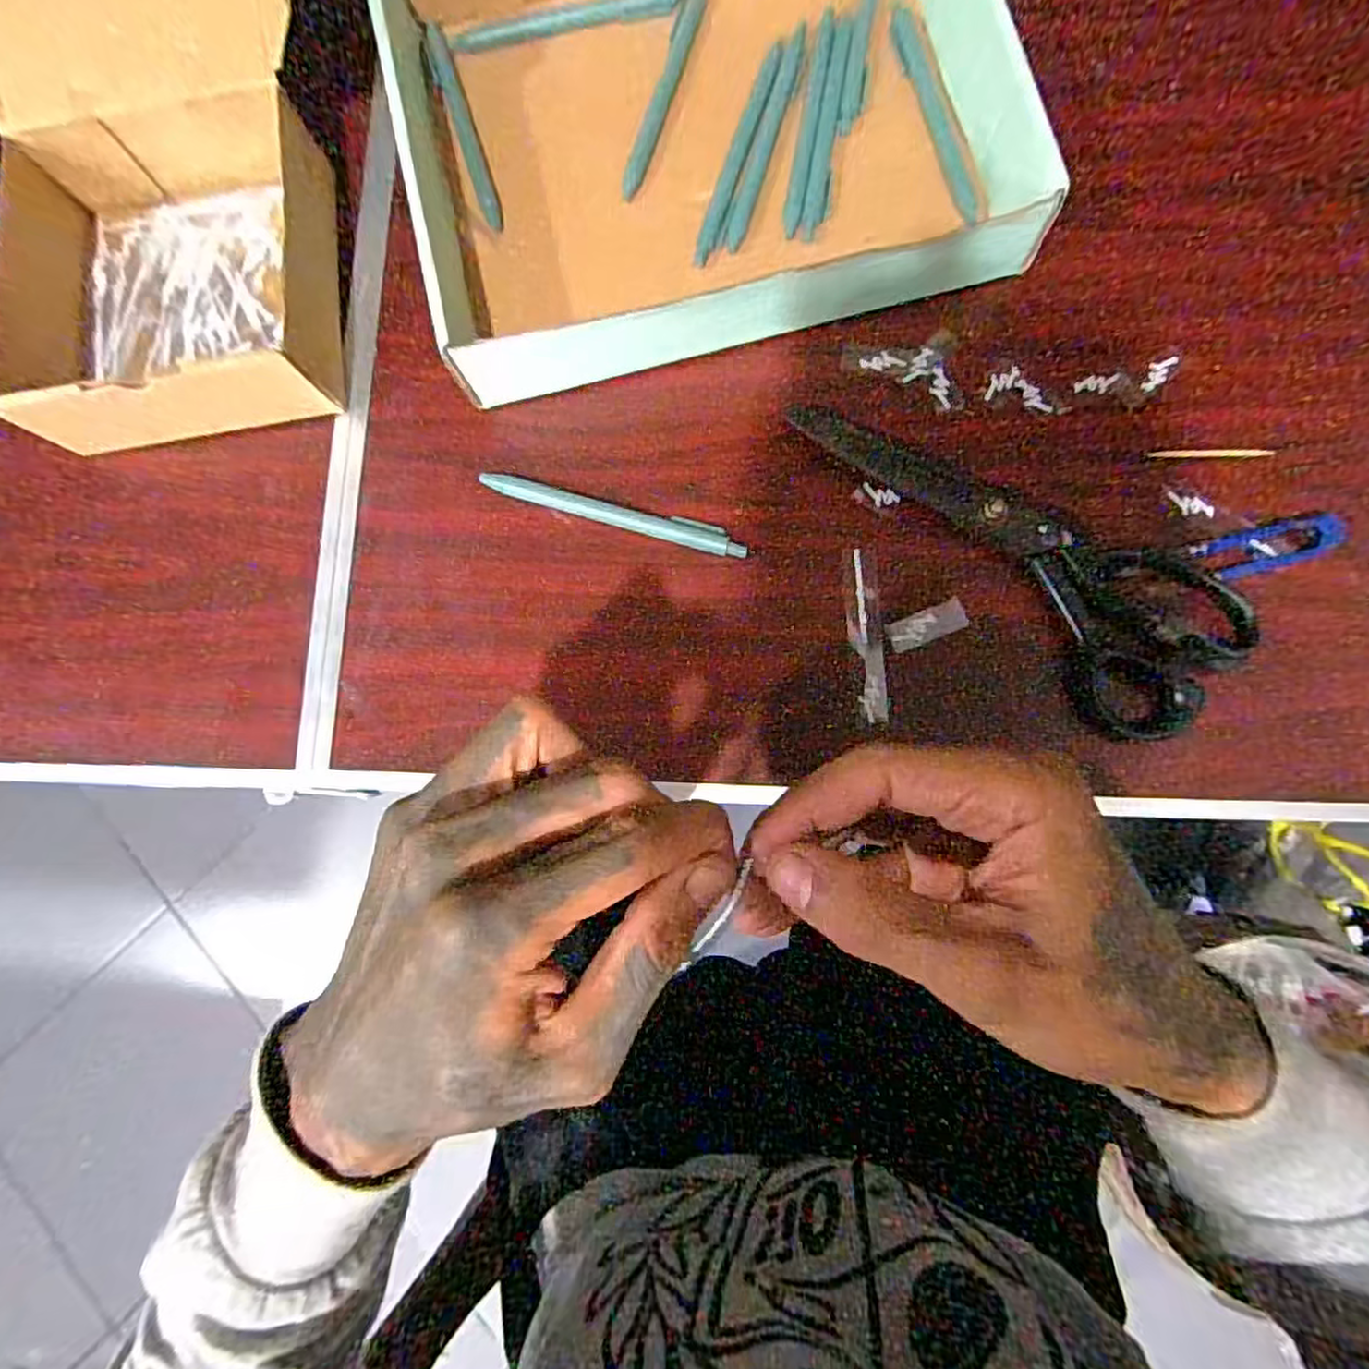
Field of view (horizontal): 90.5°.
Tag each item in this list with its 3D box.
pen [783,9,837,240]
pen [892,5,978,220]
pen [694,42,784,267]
[{"bbox_3d":[0.070,-0.313,0.379,0.010,0.008,0.133,10,83,5],"label":"pen"},{"bbox_3d":[0.138,-0.315,0.374,0.011,0.012,0.130,-17,81,1],"label":"pen"},{"bbox_3d":[0.030,-0.296,0.379,0.011,0.006,0.135,19,83,6],"label":"pen"}]

